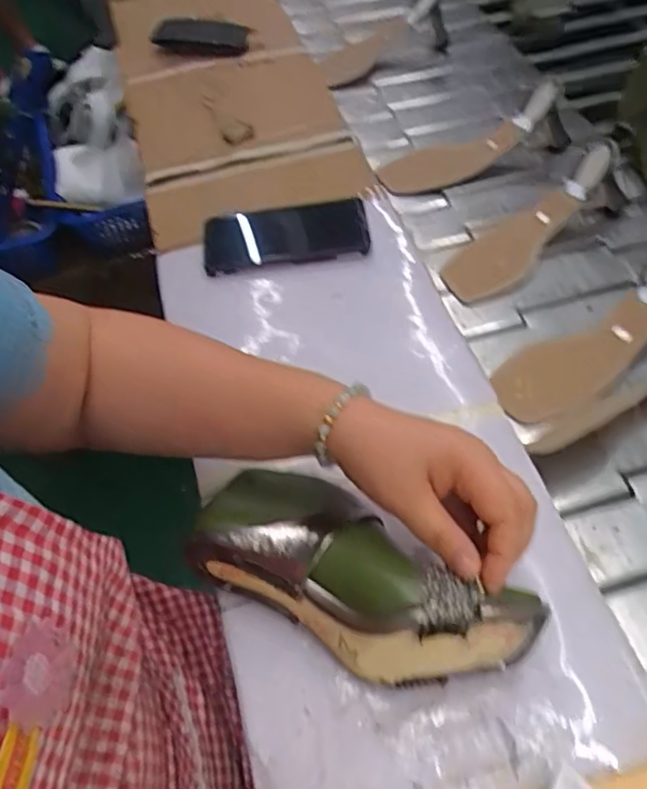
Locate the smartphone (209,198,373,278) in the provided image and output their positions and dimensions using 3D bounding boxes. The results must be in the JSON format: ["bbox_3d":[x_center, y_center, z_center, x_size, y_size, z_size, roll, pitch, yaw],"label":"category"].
[{"bbox_3d":[-0.039,-0.159,0.634,0.163,0.015,0.072,-8,67,5],"label":"smartphone"}]

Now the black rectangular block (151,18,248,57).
[{"bbox_3d":[-0.180,-0.510,0.892,0.151,0.020,0.077,15,57,16],"label":"black rectangular block"}]

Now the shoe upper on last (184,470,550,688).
[{"bbox_3d":[0.020,0.116,0.401,0.213,0.070,0.091,20,58,26],"label":"shoe upper on last"}]

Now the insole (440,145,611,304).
[{"bbox_3d":[0.220,-0.176,0.675,0.219,0.045,0.079,-42,59,1],"label":"insole"}]

